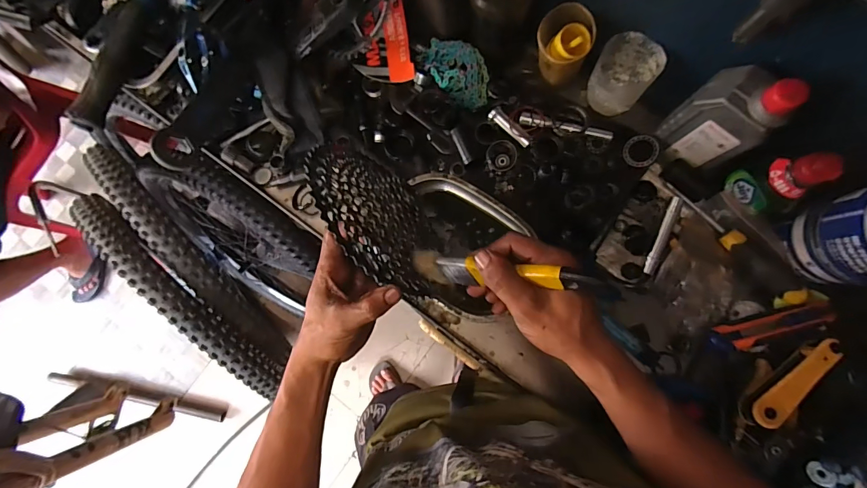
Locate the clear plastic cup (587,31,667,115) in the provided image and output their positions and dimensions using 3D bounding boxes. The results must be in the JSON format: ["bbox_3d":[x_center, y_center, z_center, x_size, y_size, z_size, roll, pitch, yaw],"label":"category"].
[{"bbox_3d":[0.242,-0.216,0.512,0.071,0.080,0.060,19,84,7],"label":"clear plastic cup"}]

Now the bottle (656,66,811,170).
[{"bbox_3d":[0.326,-0.141,0.458,0.055,0.171,0.083,-44,81,-3],"label":"bottle"}]

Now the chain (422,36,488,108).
[{"bbox_3d":[0.037,-0.244,0.565,0.060,0.041,0.109,-41,81,-2],"label":"chain"}]

